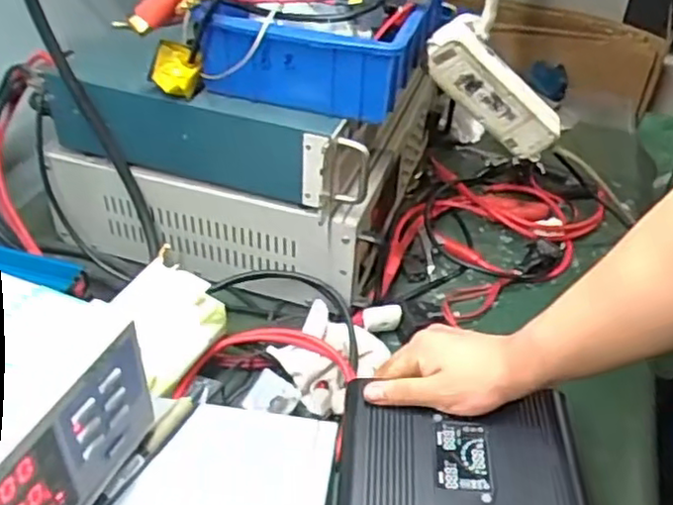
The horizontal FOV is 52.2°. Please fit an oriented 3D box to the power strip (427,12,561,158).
[{"bbox_3d":[0.169,-0.176,0.738,0.179,0.071,0.050,41,36,-20],"label":"power strip"}]

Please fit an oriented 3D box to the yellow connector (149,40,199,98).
[{"bbox_3d":[-0.157,-0.178,0.669,0.049,0.044,0.037,-8,41,-13],"label":"yellow connector"}]

